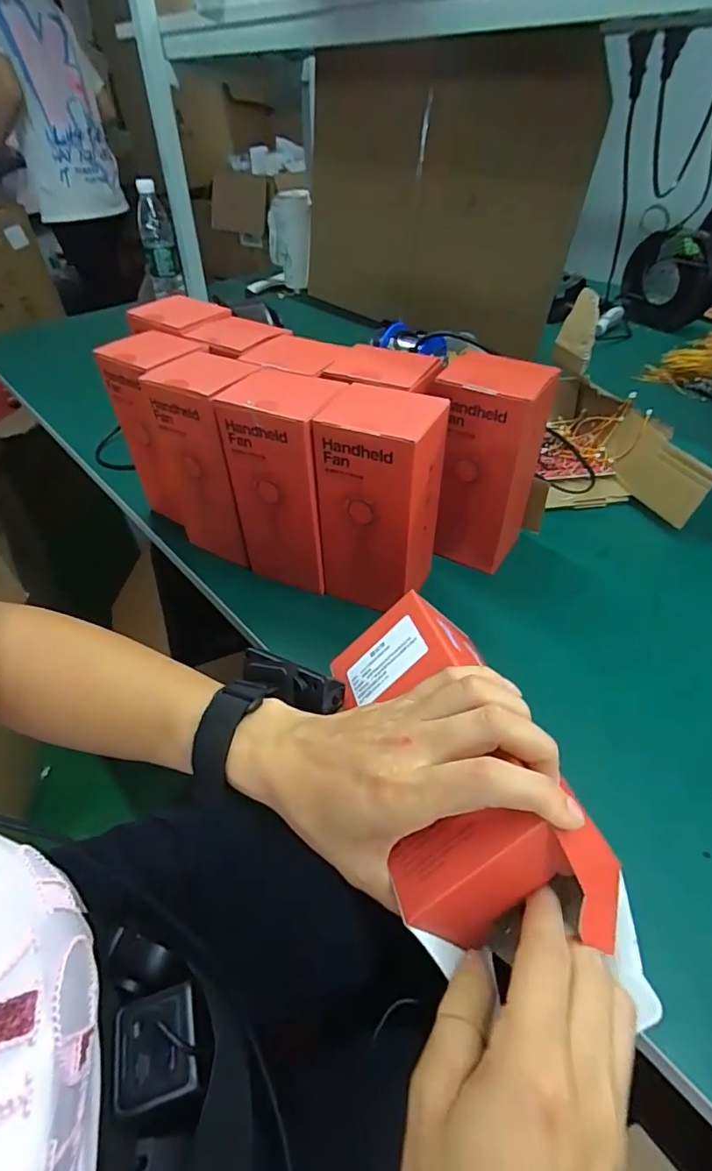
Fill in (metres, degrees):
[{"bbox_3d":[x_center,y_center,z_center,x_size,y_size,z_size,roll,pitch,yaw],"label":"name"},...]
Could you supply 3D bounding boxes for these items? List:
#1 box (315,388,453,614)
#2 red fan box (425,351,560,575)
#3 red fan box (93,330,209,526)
[{"bbox_3d":[0.022,-0.075,0.449,0.092,0.174,0.083,13,47,15],"label":"box"},{"bbox_3d":[0.121,-0.115,0.488,0.090,0.183,0.082,20,49,22],"label":"red fan box"},{"bbox_3d":[-0.198,-0.162,0.547,0.094,0.183,0.089,28,52,28],"label":"red fan box"}]

